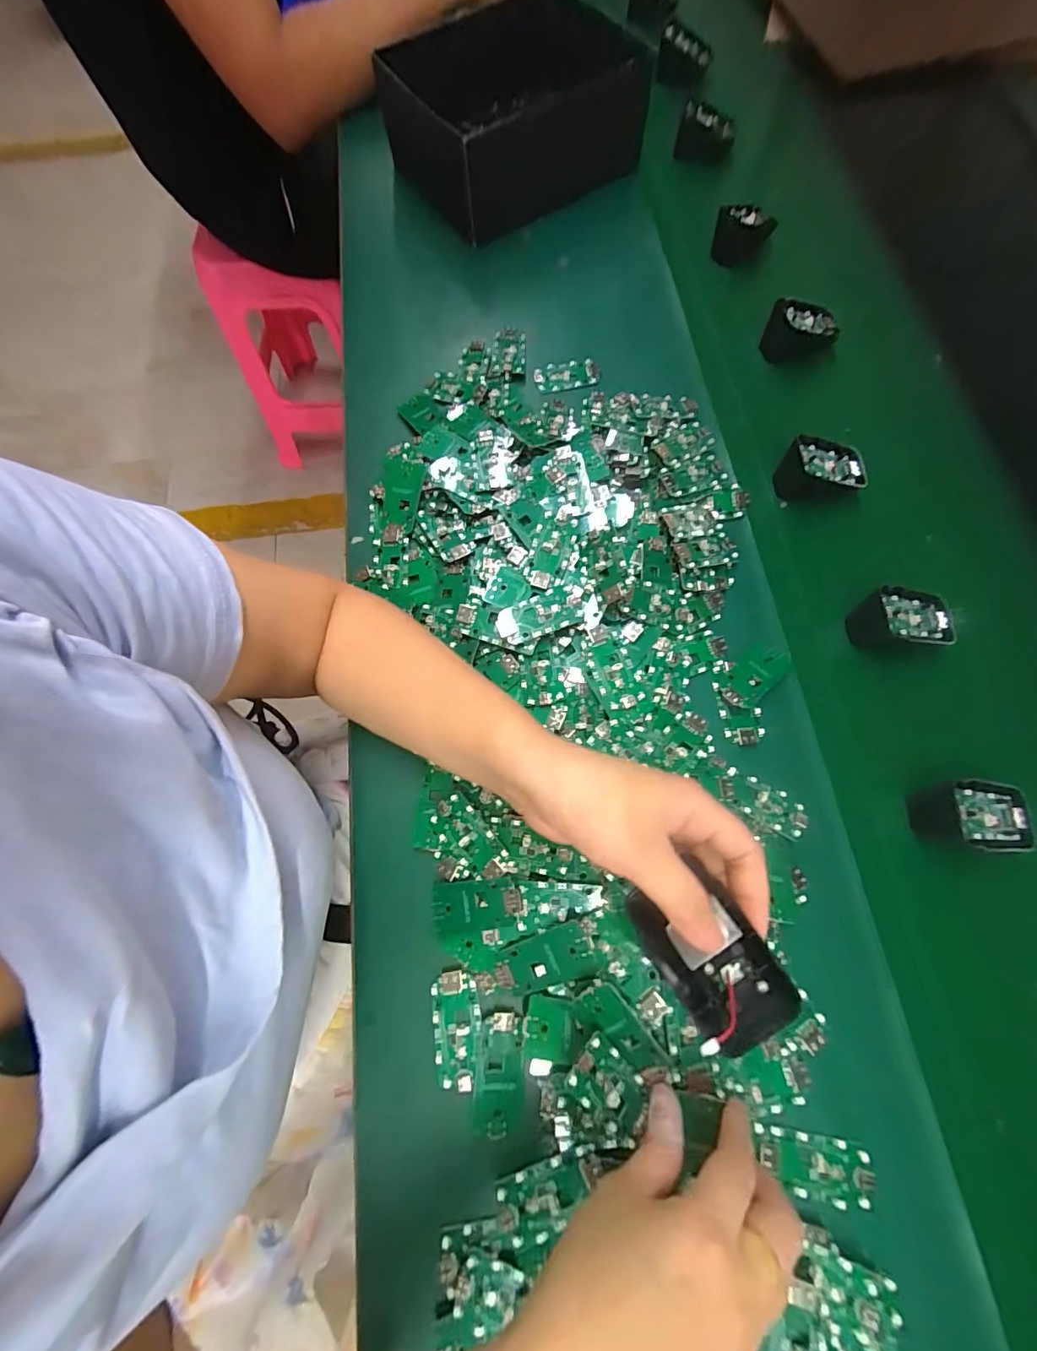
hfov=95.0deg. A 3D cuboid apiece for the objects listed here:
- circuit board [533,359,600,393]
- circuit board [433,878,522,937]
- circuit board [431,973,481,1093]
[{"bbox_3d":[0.046,-0.290,0.457,0.060,0.011,0.029,-10,73,-1],"label":"circuit board"},{"bbox_3d":[-0.028,0.150,0.311,0.063,0.004,0.030,-15,72,19],"label":"circuit board"},{"bbox_3d":[-0.039,0.224,0.300,0.029,0.004,0.063,-7,73,0],"label":"circuit board"}]

